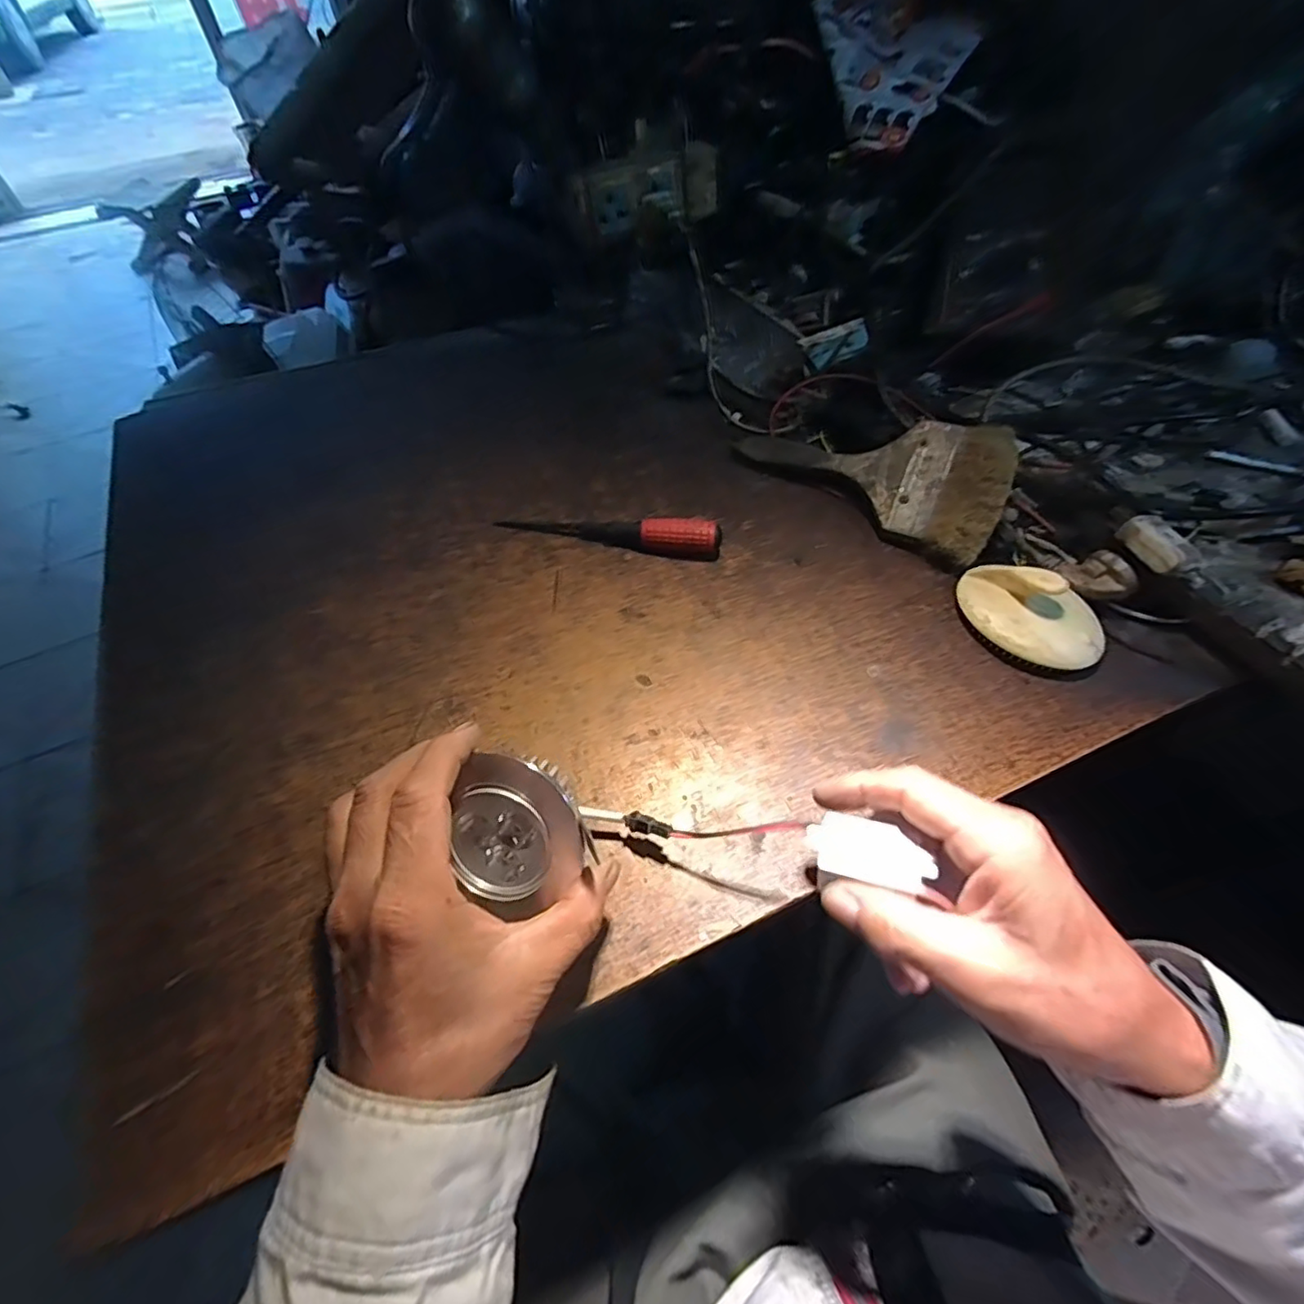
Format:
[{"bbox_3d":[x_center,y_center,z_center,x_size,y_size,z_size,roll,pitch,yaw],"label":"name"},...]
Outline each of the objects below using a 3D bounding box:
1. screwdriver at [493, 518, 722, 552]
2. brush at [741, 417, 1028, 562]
[{"bbox_3d":[-0.031,-0.087,0.451,0.159,0.020,0.021,5,55,5],"label":"screwdriver"},{"bbox_3d":[0.173,-0.153,0.472,0.199,0.014,0.094,35,94,27],"label":"brush"}]

